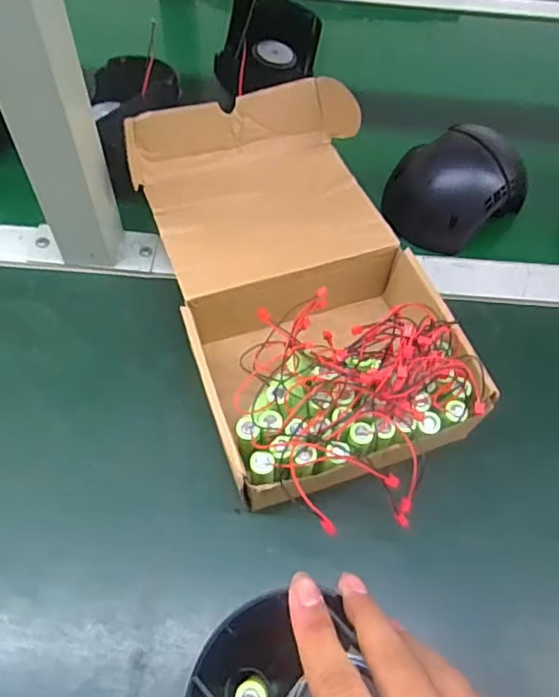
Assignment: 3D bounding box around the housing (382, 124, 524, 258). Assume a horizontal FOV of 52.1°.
[{"bbox_3d":[0.148,-0.143,0.490,0.095,0.063,0.088,-32,66,-20],"label":"housing"}]

